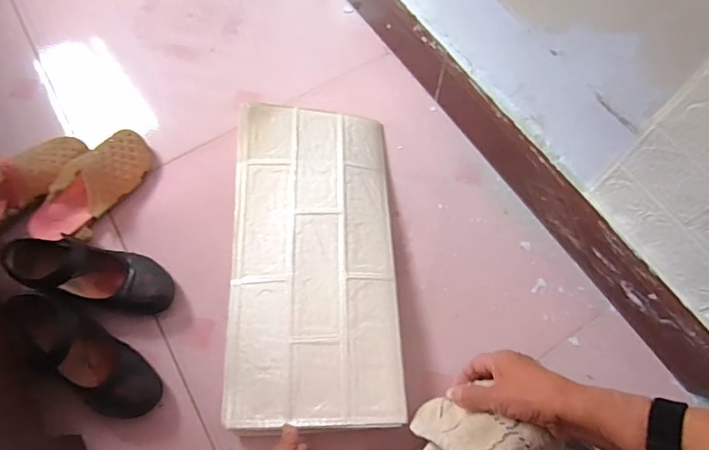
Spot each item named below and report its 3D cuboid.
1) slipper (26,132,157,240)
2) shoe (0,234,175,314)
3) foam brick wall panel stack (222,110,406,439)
[{"bbox_3d":[-0.430,-0.064,0.769,0.094,0.060,0.224,29,71,12],"label":"slipper"},{"bbox_3d":[-0.401,0.074,0.698,0.243,0.080,0.092,16,68,-7],"label":"shoe"},{"bbox_3d":[-0.062,0.043,0.712,0.246,0.064,0.495,-3,67,-1],"label":"foam brick wall panel stack"}]

